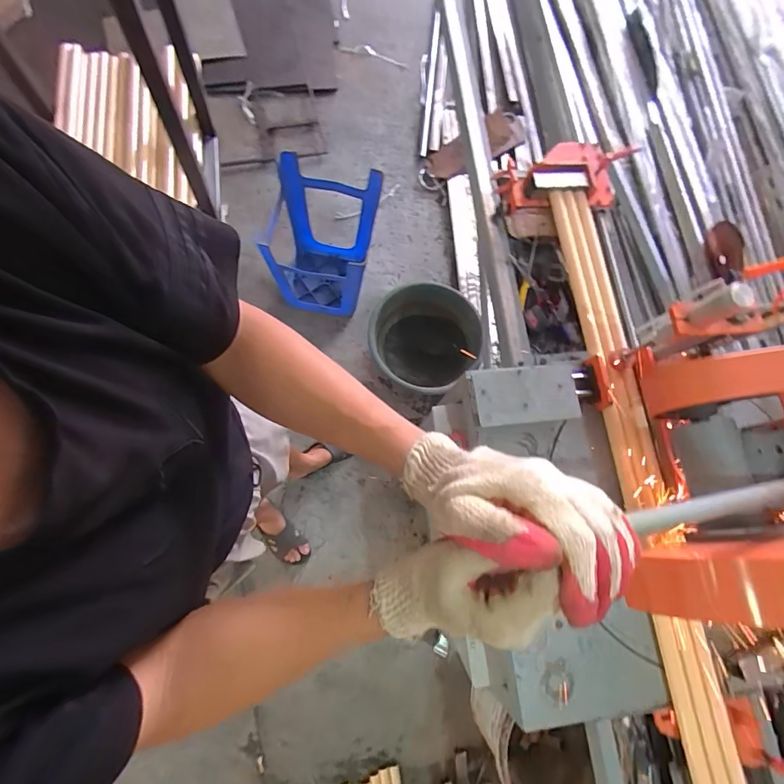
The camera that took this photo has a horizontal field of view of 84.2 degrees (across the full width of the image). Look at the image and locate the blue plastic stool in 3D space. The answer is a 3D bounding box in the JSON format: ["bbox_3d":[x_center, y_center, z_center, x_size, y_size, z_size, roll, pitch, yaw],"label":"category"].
[{"bbox_3d":[-0.215,-0.483,1.477,0.307,0.441,0.312,3,74,-6],"label":"blue plastic stool"}]

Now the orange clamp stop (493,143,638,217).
[{"bbox_3d":[0.406,-0.510,1.011,0.313,0.093,0.180,-9,75,-10],"label":"orange clamp stop"}]

